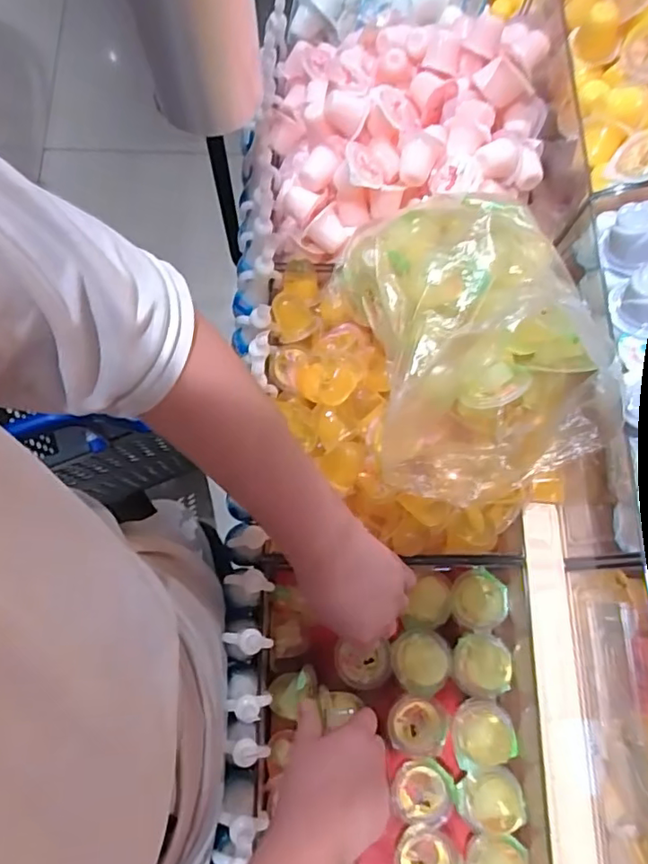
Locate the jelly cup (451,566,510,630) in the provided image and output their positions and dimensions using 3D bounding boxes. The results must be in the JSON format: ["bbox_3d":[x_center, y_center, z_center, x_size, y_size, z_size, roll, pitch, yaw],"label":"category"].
[{"bbox_3d":[0.152,0.164,0.559,0.048,0.037,0.057,7,74,1],"label":"jelly cup"}]

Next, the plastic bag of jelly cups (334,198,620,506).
[{"bbox_3d":[0.122,-0.070,0.470,0.170,0.136,0.225,-8,74,-4],"label":"plastic bag of jelly cups"}]

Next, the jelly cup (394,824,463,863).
[{"bbox_3d":[0.091,0.394,0.527,0.060,0.034,0.056,0,74,-1],"label":"jelly cup"}]

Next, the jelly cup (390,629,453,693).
[{"bbox_3d":[0.096,0.223,0.551,0.057,0.043,0.055,0,74,-1],"label":"jelly cup"}]

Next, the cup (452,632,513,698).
[{"bbox_3d":[0.154,0.226,0.549,0.053,0.038,0.058,0,74,-1],"label":"cup"}]

